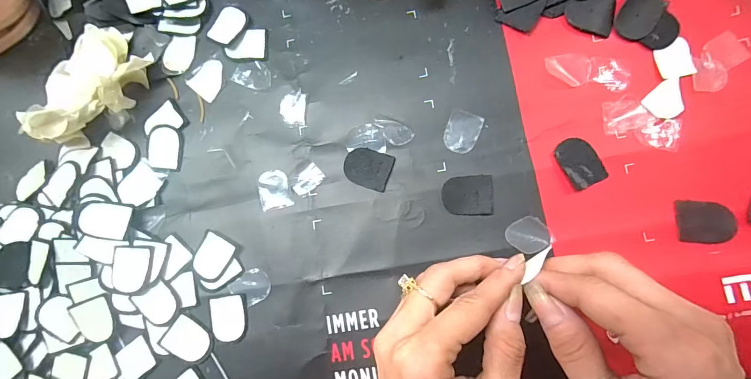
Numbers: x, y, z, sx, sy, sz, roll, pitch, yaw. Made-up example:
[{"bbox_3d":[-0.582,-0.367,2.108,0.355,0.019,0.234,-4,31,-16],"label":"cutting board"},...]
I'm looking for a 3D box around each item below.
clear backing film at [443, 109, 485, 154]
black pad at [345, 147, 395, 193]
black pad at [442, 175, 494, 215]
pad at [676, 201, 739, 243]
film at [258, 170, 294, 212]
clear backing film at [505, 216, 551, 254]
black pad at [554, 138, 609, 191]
[{"bbox_3d":[0.062,-0.041,0.268,0.023,0.004,0.029,20,86,8],"label":"clear backing film"},{"bbox_3d":[-0.006,-0.016,0.271,0.034,0.004,0.027,20,86,8],"label":"black pad"},{"bbox_3d":[0.064,0.004,0.261,0.034,0.004,0.027,-1,83,5],"label":"black pad"},{"bbox_3d":[0.214,0.021,0.242,0.033,0.004,0.027,2,83,6],"label":"pad"},{"bbox_3d":[-0.075,0.000,0.277,0.023,0.004,0.029,-18,82,3],"label":"film"},{"bbox_3d":[0.103,0.031,0.252,0.027,0.004,0.023,-28,75,-3],"label":"clear backing film"},{"bbox_3d":[0.139,-0.019,0.255,0.026,0.004,0.034,-27,81,2],"label":"black pad"}]

